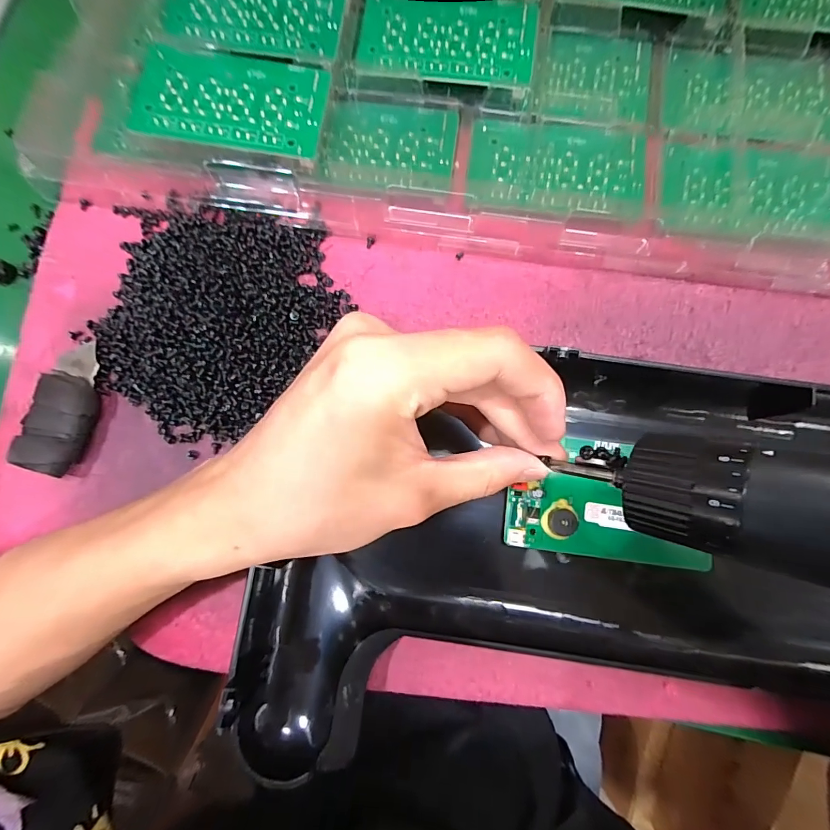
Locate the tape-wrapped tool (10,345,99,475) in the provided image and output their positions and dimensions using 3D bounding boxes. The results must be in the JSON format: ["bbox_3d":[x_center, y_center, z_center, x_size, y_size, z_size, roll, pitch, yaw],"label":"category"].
[{"bbox_3d":[-0.190,-0.005,0.224,0.026,0.018,0.070,8,81,2],"label":"tape-wrapped tool"}]

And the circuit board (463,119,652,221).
[{"bbox_3d":[0.087,-0.151,0.254,0.106,0.006,0.058,6,81,2],"label":"circuit board"}]

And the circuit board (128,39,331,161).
[{"bbox_3d":[-0.105,-0.181,0.239,0.106,0.009,0.059,9,81,2],"label":"circuit board"}]

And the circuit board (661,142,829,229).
[{"bbox_3d":[0.203,-0.138,0.250,0.104,0.007,0.054,4,81,1],"label":"circuit board"}]

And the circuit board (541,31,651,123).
[{"bbox_3d":[0.117,-0.215,0.264,0.065,0.004,0.062,7,81,2],"label":"circuit board"}]

